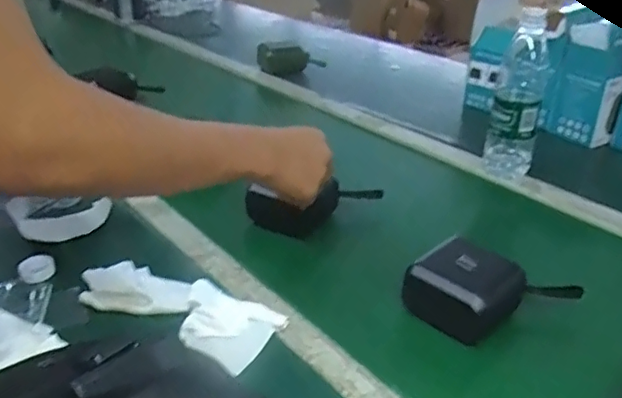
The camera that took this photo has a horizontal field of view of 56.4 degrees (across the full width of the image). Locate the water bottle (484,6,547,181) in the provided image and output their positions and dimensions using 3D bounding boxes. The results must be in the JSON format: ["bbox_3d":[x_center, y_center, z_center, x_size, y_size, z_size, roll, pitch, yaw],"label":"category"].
[{"bbox_3d":[0.278,-0.133,0.781,0.064,0.215,0.056,12,30,20],"label":"water bottle"}]

